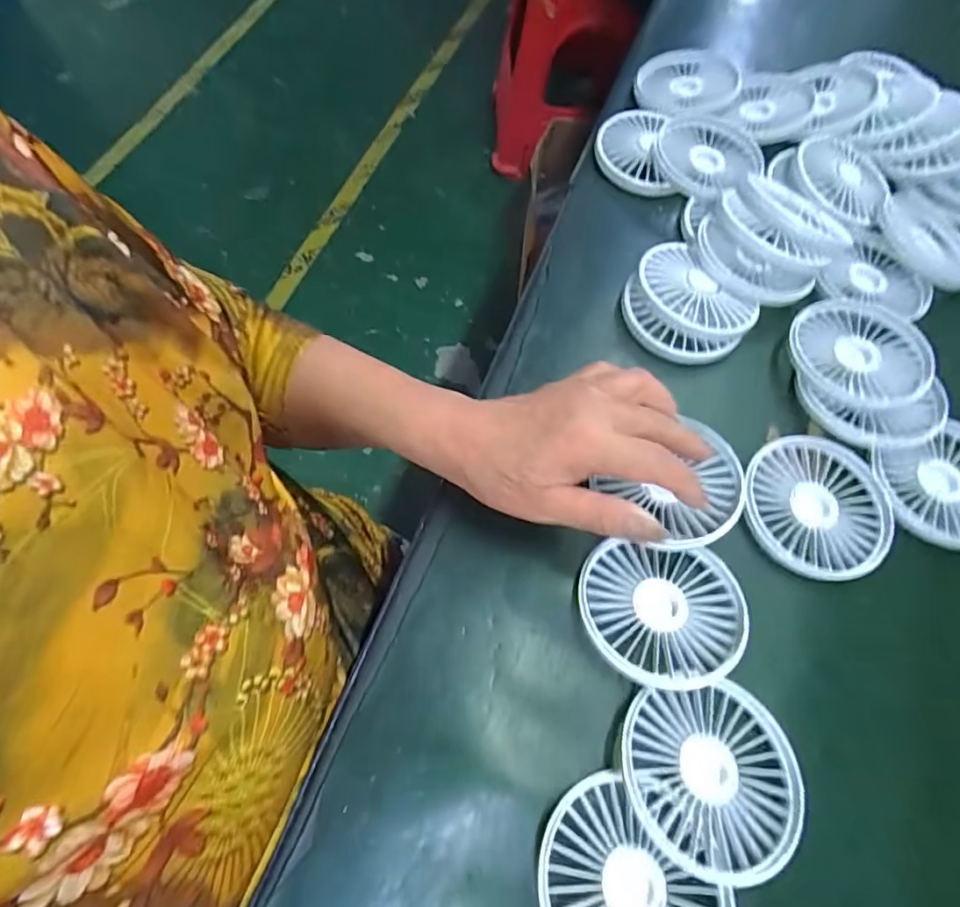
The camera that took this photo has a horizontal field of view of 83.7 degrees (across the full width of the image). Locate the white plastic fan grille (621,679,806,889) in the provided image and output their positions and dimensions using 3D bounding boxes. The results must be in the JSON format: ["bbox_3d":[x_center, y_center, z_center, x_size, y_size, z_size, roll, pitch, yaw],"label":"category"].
[{"bbox_3d":[0.114,0.158,0.262,0.085,0.021,0.078,-2,67,-5],"label":"white plastic fan grille"}]

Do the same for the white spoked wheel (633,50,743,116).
[{"bbox_3d":[0.191,-0.339,0.492,0.093,0.014,0.102,-5,57,8],"label":"white spoked wheel"}]

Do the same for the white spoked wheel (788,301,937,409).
[{"bbox_3d":[0.264,-0.074,0.366,0.096,0.020,0.084,-37,74,-16],"label":"white spoked wheel"}]

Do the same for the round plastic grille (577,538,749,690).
[{"bbox_3d":[0.100,0.087,0.293,0.087,0.010,0.078,8,51,6],"label":"round plastic grille"}]

